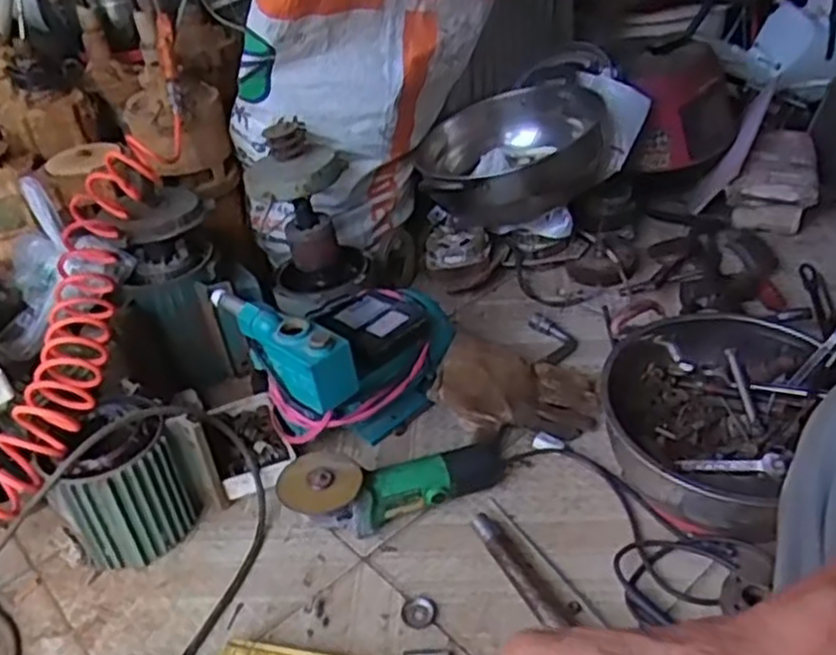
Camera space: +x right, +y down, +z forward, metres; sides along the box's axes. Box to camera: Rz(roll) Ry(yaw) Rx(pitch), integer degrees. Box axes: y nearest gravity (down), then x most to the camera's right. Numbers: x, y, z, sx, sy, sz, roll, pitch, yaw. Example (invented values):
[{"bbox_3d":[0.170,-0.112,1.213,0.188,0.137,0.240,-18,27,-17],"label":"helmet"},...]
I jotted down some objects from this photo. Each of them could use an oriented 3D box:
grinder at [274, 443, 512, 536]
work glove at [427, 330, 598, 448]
[{"bbox_3d":[-0.023,0.201,0.972,0.278,0.105,0.106,-6,36,0],"label":"grinder"},{"bbox_3d":[0.139,0.092,1.119,0.228,0.086,0.168,6,37,16],"label":"work glove"}]

